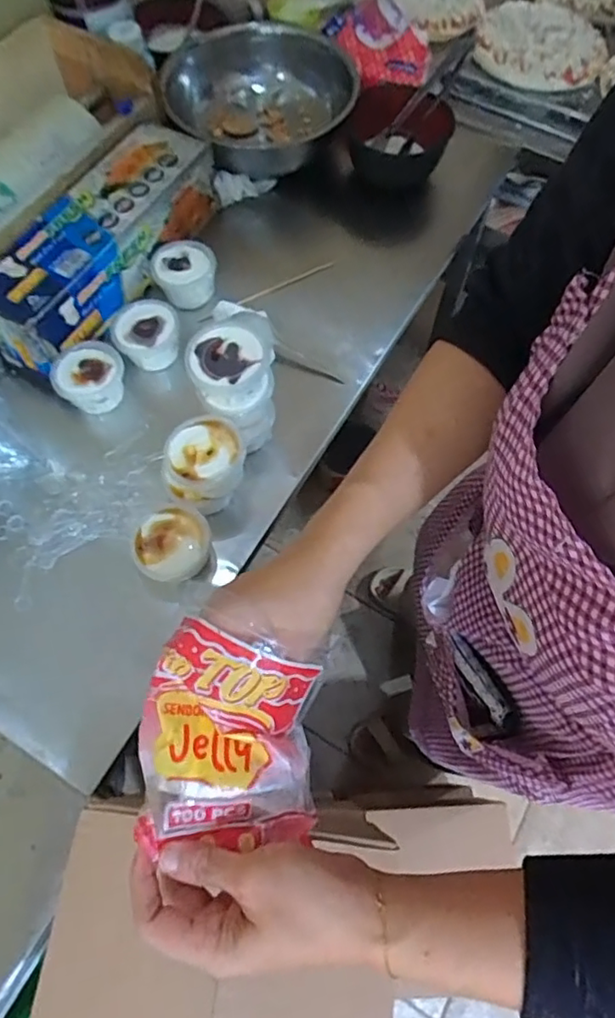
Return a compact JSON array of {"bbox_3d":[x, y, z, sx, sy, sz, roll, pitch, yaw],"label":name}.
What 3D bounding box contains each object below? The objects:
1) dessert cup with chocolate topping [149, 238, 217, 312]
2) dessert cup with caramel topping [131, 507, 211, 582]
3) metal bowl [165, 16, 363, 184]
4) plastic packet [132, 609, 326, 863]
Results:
[{"bbox_3d":[-0.149,-0.286,0.703,0.074,0.053,0.072,-39,73,-16],"label":"dessert cup with chocolate topping"},{"bbox_3d":[-0.130,0.039,0.564,0.070,0.045,0.068,1,67,-1],"label":"dessert cup with caramel topping"},{"bbox_3d":[-0.065,-0.554,0.818,0.248,0.113,0.272,1,67,-1],"label":"metal bowl"},{"bbox_3d":[-0.045,0.127,0.343,0.098,0.045,0.115,4,89,-16],"label":"plastic packet"}]

